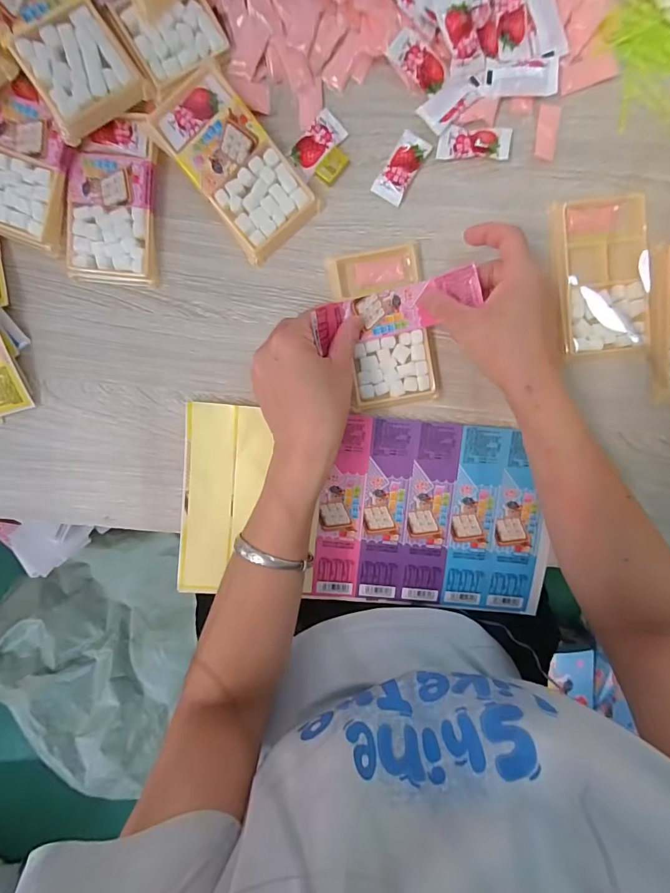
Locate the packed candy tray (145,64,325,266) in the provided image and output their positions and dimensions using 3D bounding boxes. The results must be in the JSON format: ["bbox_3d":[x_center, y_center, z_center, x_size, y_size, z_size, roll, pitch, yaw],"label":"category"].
[{"bbox_3d":[-0.079,-0.229,0.344,0.076,0.019,0.134,-39,94,2],"label":"packed candy tray"}]

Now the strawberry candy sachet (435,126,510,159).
[{"bbox_3d":[0.115,-0.250,0.351,0.058,0.004,0.024,1,96,0],"label":"strawberry candy sachet"}]

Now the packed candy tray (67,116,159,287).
[{"bbox_3d":[-0.183,-0.201,0.352,0.070,0.016,0.123,6,94,-1],"label":"packed candy tray"}]

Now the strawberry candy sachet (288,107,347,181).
[{"bbox_3d":[-0.015,-0.250,0.354,0.027,0.004,0.051,43,93,-3],"label":"strawberry candy sachet"}]

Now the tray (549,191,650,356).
[{"bbox_3d":[0.226,-0.146,0.362,0.075,0.011,0.128,-7,96,1],"label":"tray"}]

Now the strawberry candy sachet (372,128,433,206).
[{"bbox_3d":[0.056,-0.233,0.354,0.026,0.008,0.055,31,95,-3],"label":"strawberry candy sachet"}]

